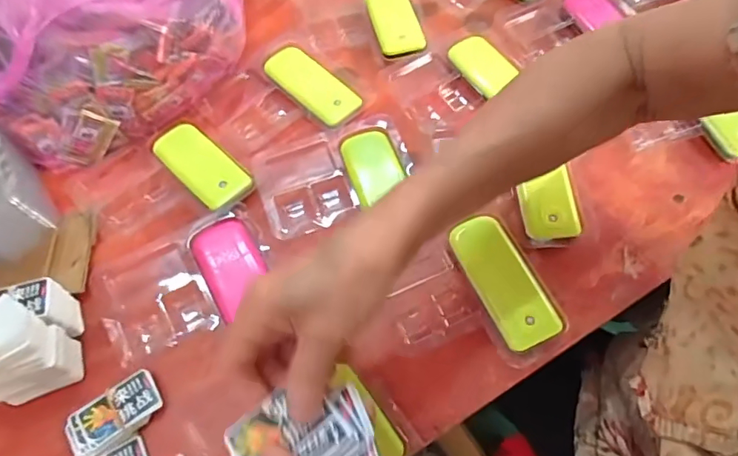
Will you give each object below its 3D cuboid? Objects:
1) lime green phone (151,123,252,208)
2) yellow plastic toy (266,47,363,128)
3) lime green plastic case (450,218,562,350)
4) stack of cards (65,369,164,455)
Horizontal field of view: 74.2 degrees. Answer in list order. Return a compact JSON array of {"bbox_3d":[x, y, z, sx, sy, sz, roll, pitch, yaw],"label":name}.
[{"bbox_3d":[-0.148,-0.058,0.429,0.106,0.007,0.045,40,72,20],"label":"lime green phone"},{"bbox_3d":[-0.055,-0.138,0.469,0.103,0.009,0.046,41,72,21],"label":"yellow plastic toy"},{"bbox_3d":[0.100,0.039,0.368,0.041,0.016,0.102,-25,64,-9],"label":"lime green plastic case"},{"bbox_3d":[-0.177,0.130,0.339,0.062,0.009,0.035,-33,66,-13],"label":"stack of cards"}]

